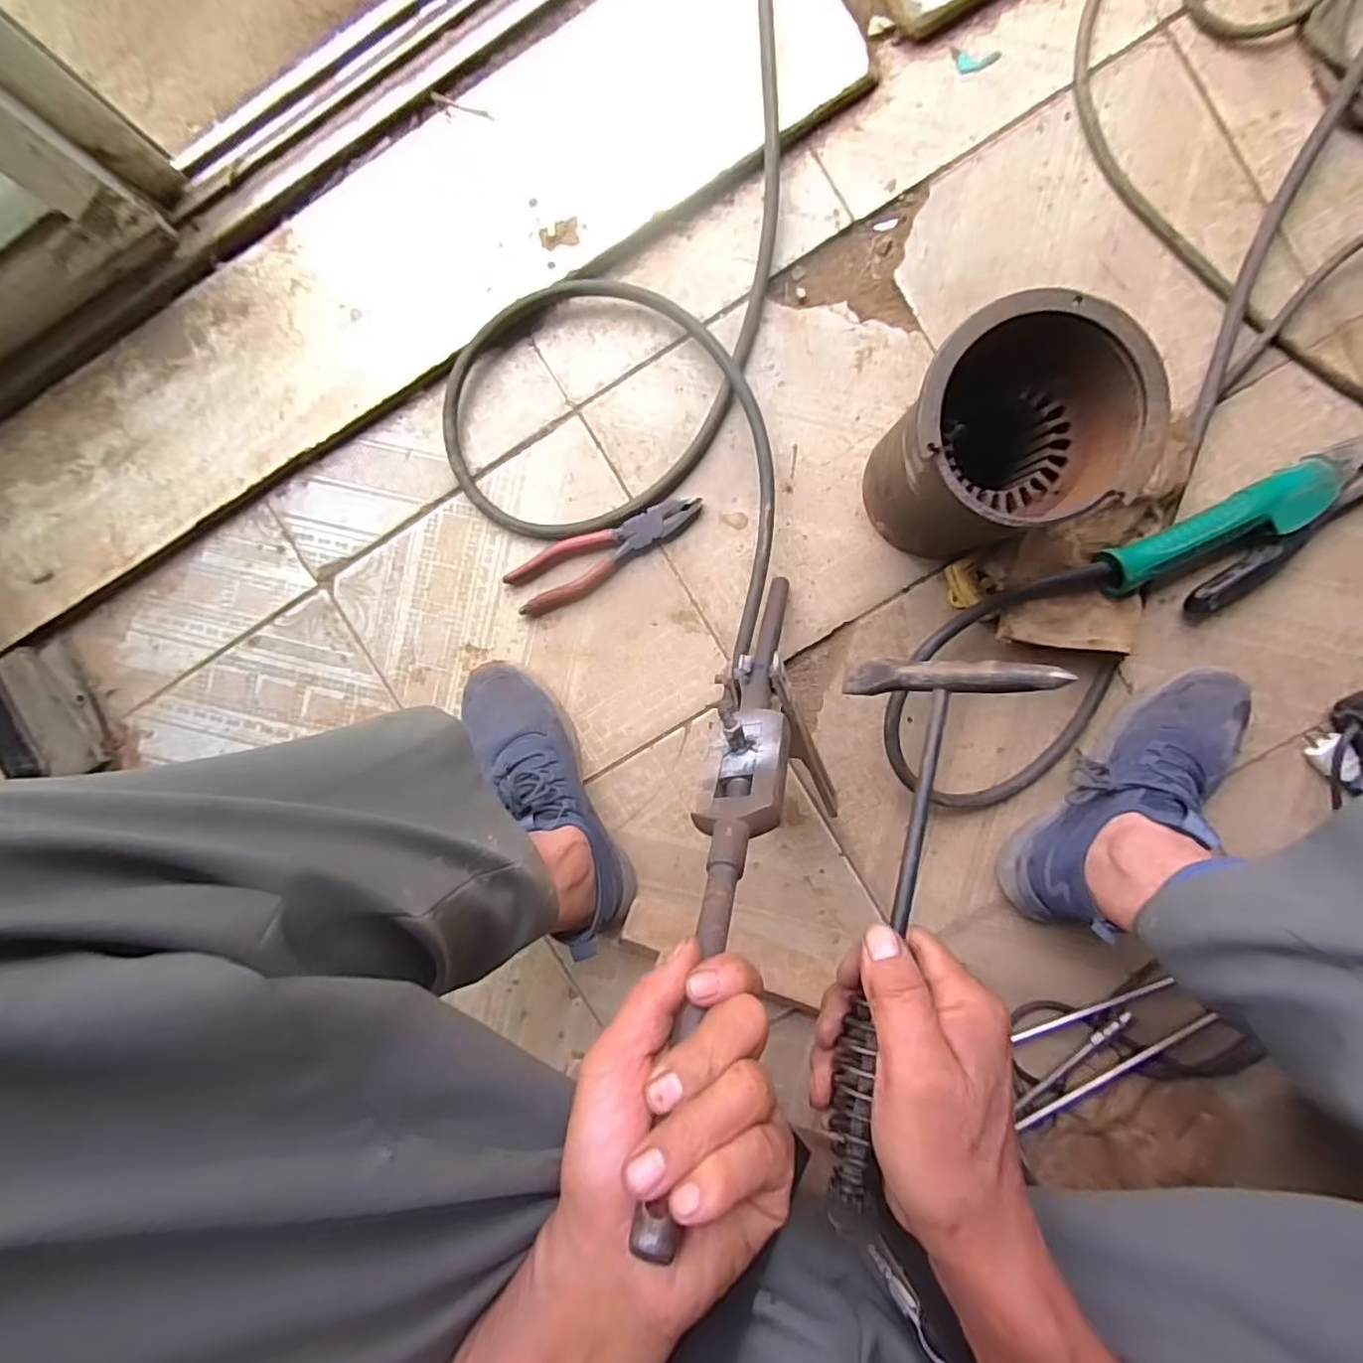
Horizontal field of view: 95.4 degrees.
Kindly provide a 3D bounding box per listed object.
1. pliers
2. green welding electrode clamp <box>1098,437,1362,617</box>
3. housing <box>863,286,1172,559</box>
[{"bbox_3d":[-0.069,-0.118,0.572,0.189,0.012,0.053,-23,93,4],"label":"pliers"},{"bbox_3d":[0.480,-0.121,0.521,0.259,0.056,0.084,-25,93,4],"label":"green welding electrode clamp"},{"bbox_3d":[0.221,-0.171,0.464,0.133,0.190,0.129,0,94,3],"label":"housing"}]

